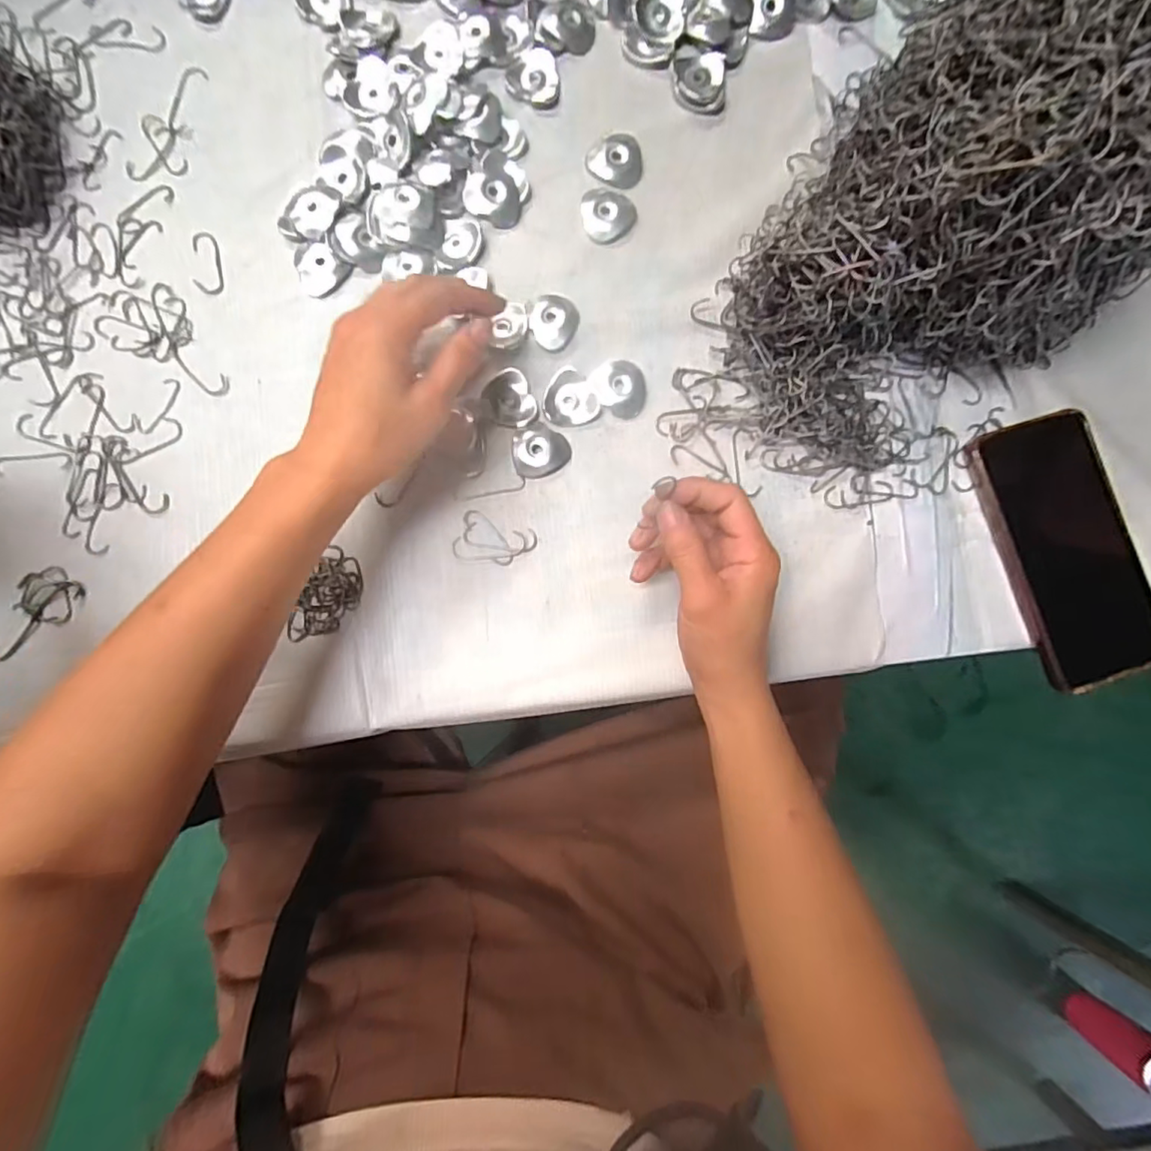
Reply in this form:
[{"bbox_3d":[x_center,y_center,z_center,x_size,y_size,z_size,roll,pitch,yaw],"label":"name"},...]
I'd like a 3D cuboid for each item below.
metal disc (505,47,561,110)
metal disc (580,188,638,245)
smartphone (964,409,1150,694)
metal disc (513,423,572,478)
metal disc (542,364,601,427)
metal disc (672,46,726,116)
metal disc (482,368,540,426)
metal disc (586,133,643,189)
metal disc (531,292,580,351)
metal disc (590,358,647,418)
[{"bbox_3d":[-0.028,-0.331,0.382,0.034,0.004,0.038,-1,87,-2],"label":"metal disc"},{"bbox_3d":[0.022,-0.240,0.379,0.036,0.006,0.039,0,87,-2],"label":"metal disc"},{"bbox_3d":[0.311,-0.017,0.361,0.078,0.017,0.166,-17,87,-3],"label":"smartphone"},{"bbox_3d":[-0.021,-0.080,0.365,0.036,0.004,0.034,0,87,-2],"label":"metal disc"},{"bbox_3d":[-0.004,-0.113,0.365,0.034,0.010,0.038,-40,89,-4],"label":"metal disc"},{"bbox_3d":[0.083,-0.334,0.385,0.035,0.008,0.042,1,87,-2],"label":"metal disc"},{"bbox_3d":[-0.042,-0.112,0.364,0.030,0.004,0.037,-23,88,-3],"label":"metal disc"},{"bbox_3d":[0.027,-0.277,0.380,0.037,0.007,0.031,14,86,-1],"label":"metal disc"},{"bbox_3d":[-0.014,-0.166,0.372,0.031,0.004,0.039,16,86,-1],"label":"metal disc"},{"bbox_3d":[0.030,-0.122,0.370,0.037,0.004,0.033,40,86,1],"label":"metal disc"}]

